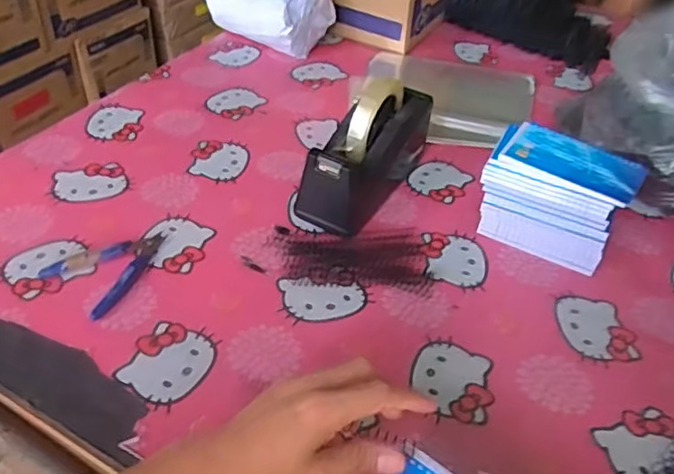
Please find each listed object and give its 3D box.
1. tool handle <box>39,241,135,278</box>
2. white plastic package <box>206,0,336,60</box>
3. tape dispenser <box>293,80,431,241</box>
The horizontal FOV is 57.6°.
[{"bbox_3d":[-0.249,0.023,0.613,0.088,0.009,0.018,-18,46,-24],"label":"tool handle"},{"bbox_3d":[-0.117,-0.369,0.987,0.192,0.111,0.116,26,45,21],"label":"white plastic package"},{"bbox_3d":[0.039,-0.101,0.699,0.073,0.124,0.210,27,46,22],"label":"tape dispenser"}]

